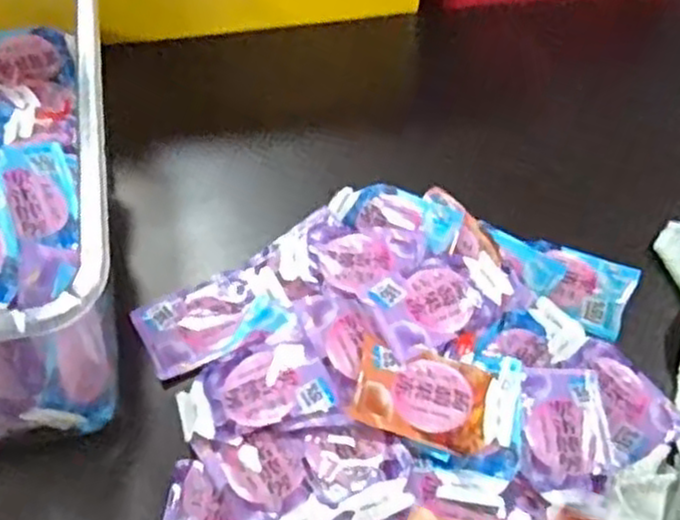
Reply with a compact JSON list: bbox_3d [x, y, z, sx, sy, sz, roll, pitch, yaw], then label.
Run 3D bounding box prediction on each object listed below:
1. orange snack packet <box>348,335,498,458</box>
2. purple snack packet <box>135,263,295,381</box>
[{"bbox_3d":[0.042,0.067,0.368,0.068,0.011,0.045,15,57,7],"label":"orange snack packet"},{"bbox_3d":[-0.068,0.031,0.404,0.078,0.015,0.050,-18,60,-14],"label":"purple snack packet"}]

